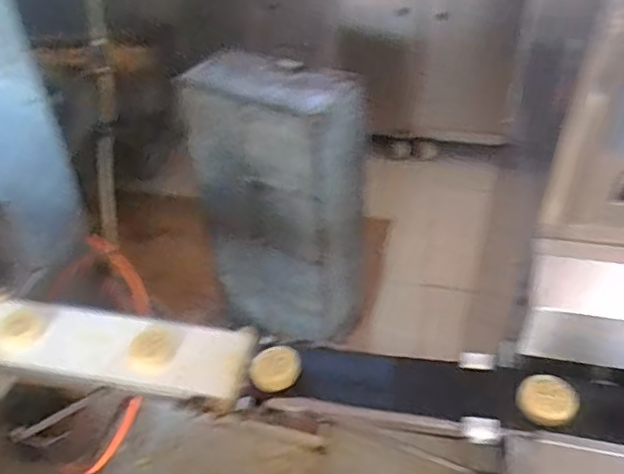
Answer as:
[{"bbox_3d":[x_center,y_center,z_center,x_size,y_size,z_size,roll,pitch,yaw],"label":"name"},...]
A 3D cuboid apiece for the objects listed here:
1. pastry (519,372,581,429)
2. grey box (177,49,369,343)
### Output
[{"bbox_3d":[0.341,0.236,0.821,0.079,0.016,0.069,19,78,18],"label":"pastry"},{"bbox_3d":[-0.074,-0.059,1.572,0.411,0.818,0.221,19,43,23],"label":"grey box"}]

